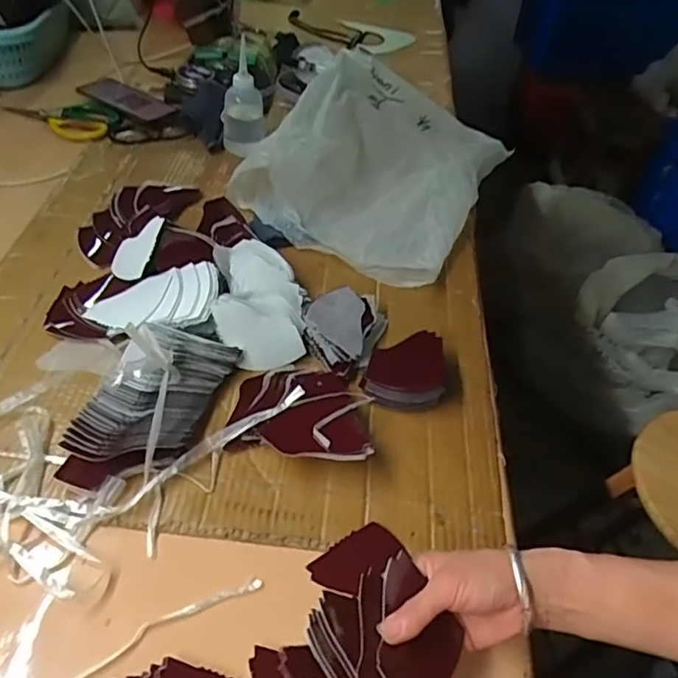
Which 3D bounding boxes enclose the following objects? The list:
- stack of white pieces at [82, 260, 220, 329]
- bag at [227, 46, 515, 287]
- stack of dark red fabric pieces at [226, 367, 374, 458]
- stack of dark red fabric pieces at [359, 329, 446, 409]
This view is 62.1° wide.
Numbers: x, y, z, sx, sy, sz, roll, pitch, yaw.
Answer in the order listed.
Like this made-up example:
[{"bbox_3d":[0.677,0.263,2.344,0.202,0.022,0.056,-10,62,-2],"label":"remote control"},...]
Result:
[{"bbox_3d":[-0.211,-0.040,0.637,0.149,0.049,0.087,-2,49,-9],"label":"stack of white pieces"},{"bbox_3d":[0.068,-0.291,0.867,0.318,0.091,0.448,20,50,11],"label":"bag"},{"bbox_3d":[-0.039,0.072,0.572,0.135,0.039,0.115,6,49,-2],"label":"stack of dark red fabric pieces"},{"bbox_3d":[0.073,0.034,0.627,0.090,0.034,0.091,8,49,0],"label":"stack of dark red fabric pieces"}]

